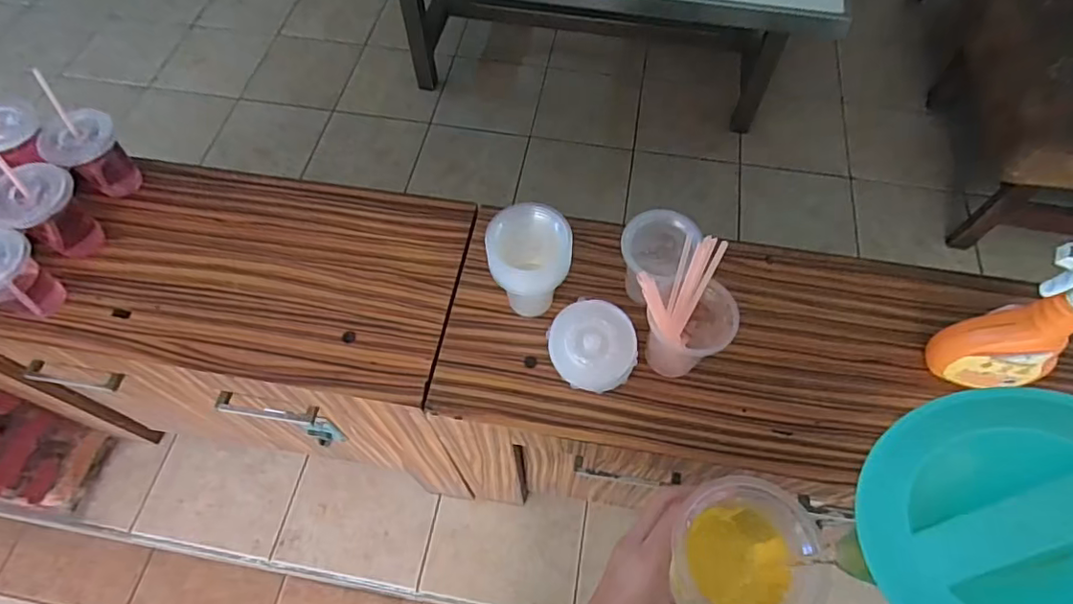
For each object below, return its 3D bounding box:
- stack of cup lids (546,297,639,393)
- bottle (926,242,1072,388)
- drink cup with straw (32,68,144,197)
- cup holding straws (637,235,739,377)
[{"bbox_3d":[0.061,0.049,0.637,0.092,0.030,0.100,-15,84,-6],"label":"stack of cup lids"},{"bbox_3d":[0.490,0.023,0.555,0.095,0.213,0.056,8,62,4],"label":"bottle"},{"bbox_3d":[-0.585,-0.206,0.738,0.074,0.161,0.083,41,69,19],"label":"drink cup with straw"},{"bbox_3d":[0.161,0.013,0.602,0.092,0.157,0.093,0,62,0],"label":"cup holding straws"}]

